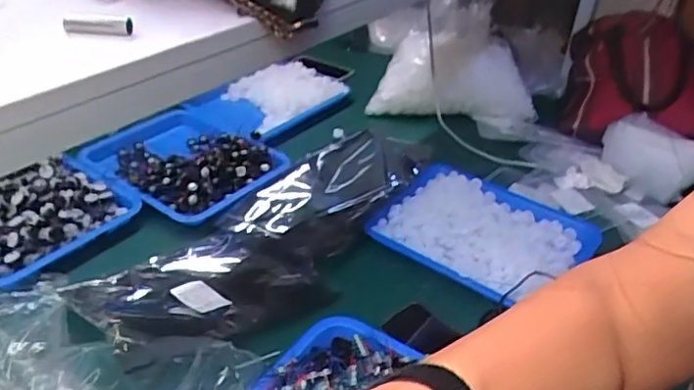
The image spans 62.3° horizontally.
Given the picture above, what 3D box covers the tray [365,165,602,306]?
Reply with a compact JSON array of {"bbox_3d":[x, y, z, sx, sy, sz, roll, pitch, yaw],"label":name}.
[{"bbox_3d":[0.221,0.059,0.915,0.316,0.035,0.242,21,39,23],"label":"tray"}]

